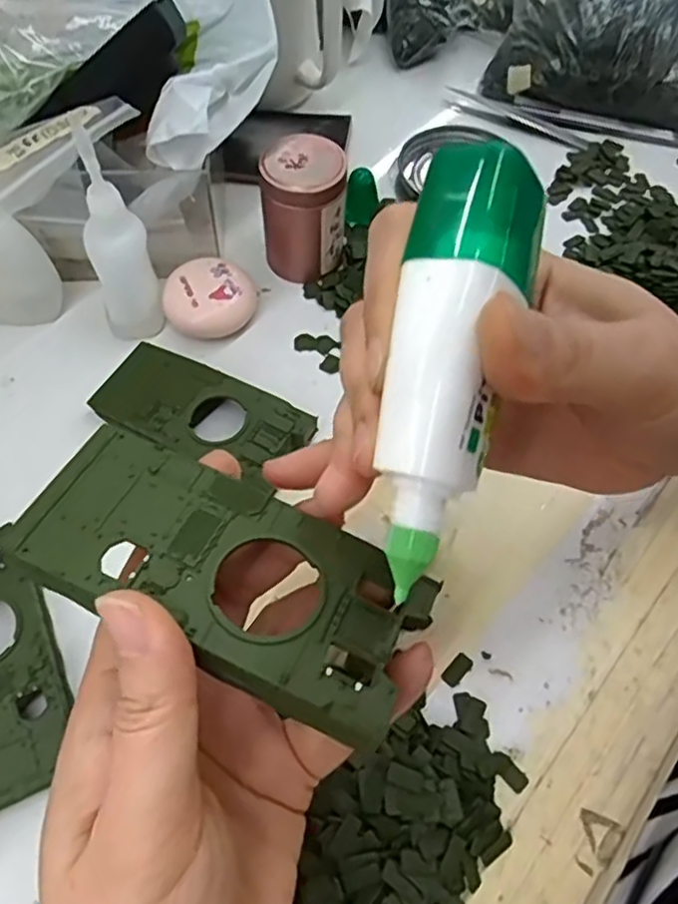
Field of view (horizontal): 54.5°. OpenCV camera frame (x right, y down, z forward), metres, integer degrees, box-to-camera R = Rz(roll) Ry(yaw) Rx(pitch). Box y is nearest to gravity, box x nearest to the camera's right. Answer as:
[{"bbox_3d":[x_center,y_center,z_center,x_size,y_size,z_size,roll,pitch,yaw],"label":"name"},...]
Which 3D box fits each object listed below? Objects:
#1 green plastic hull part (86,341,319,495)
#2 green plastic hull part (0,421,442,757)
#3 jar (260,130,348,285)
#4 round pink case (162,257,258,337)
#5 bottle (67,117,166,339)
[{"bbox_3d":[-0.067,-0.018,0.318,0.109,0.019,0.048,26,64,13],"label":"green plastic hull part"},{"bbox_3d":[-0.029,0.029,0.169,0.103,0.008,0.048,27,64,9],"label":"green plastic hull part"},{"bbox_3d":[-0.019,-0.132,0.361,0.042,0.066,0.040,1,61,-1],"label":"jar"},{"bbox_3d":[-0.069,-0.081,0.356,0.047,0.026,0.039,0,61,-1],"label":"round pink case"},{"bbox_3d":[-0.108,-0.101,0.315,0.031,0.101,0.036,-21,64,-12],"label":"bottle"}]

